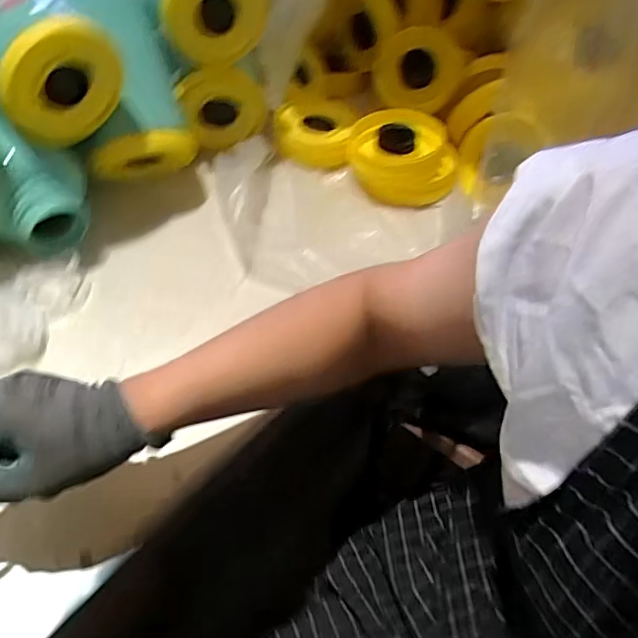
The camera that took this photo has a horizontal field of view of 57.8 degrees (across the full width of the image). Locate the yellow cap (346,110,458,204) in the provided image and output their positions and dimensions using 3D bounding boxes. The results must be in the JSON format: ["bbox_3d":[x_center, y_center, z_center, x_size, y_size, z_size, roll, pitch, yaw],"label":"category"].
[{"bbox_3d":[0.130,-0.252,0.899,0.156,0.076,0.183,3,46,-3],"label":"yellow cap"}]

